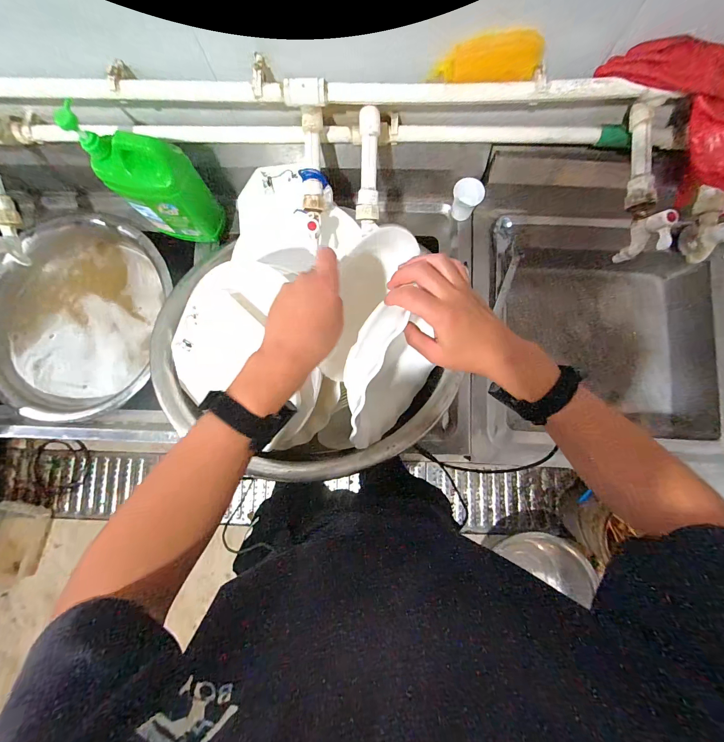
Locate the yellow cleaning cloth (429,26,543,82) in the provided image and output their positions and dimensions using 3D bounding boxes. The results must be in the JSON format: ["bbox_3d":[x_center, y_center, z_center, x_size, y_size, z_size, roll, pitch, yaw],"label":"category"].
[{"bbox_3d":[0.184,-0.458,0.494,0.149,0.044,0.034,5,83,14],"label":"yellow cleaning cloth"}]

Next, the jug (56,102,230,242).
[{"bbox_3d":[-0.384,-0.338,0.623,0.159,0.243,0.085,14,84,3],"label":"jug"}]

